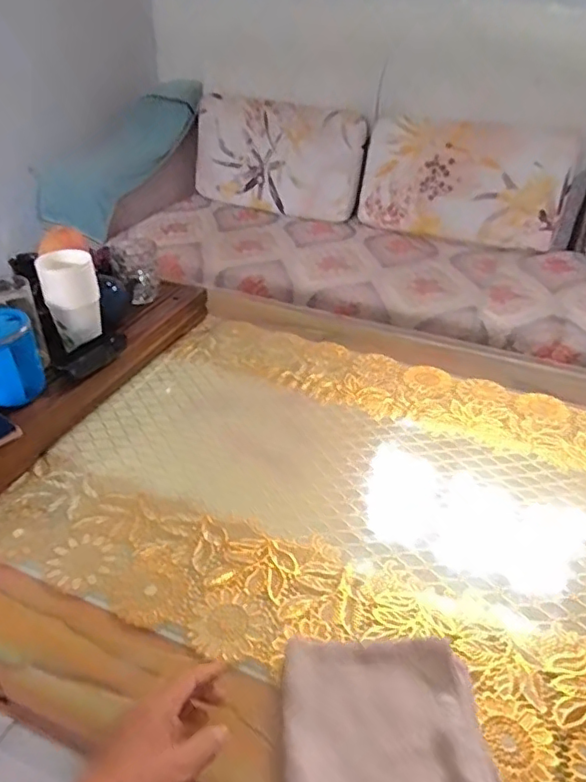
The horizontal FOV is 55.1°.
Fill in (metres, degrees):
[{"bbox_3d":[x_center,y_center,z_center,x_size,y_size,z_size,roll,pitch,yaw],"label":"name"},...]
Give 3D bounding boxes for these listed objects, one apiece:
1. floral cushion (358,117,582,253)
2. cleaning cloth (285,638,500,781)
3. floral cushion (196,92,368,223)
[{"bbox_3d":[0.500,-0.608,1.644,0.559,0.308,0.184,14,38,16],"label":"floral cushion"},{"bbox_3d":[0.073,0.278,0.437,0.152,0.038,0.183,0,36,-2],"label":"cleaning cloth"},{"bbox_3d":[-0.055,-0.723,1.776,0.543,0.315,0.109,15,38,17],"label":"floral cushion"}]

